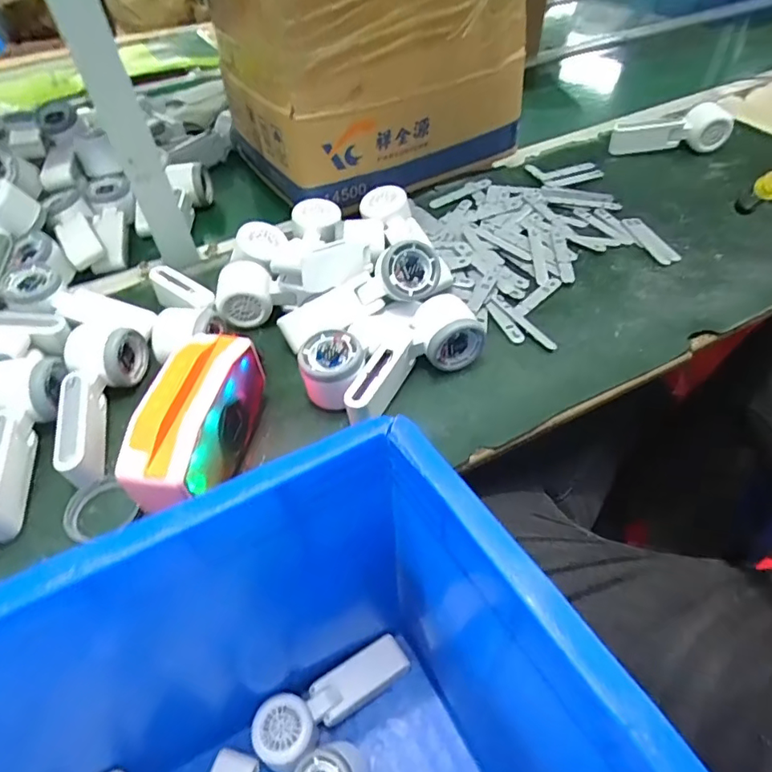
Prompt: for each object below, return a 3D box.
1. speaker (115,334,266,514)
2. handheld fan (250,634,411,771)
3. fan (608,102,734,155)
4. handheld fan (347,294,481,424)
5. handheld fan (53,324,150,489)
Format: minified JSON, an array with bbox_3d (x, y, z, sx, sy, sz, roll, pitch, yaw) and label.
[{"bbox_3d":[-0.147,0.029,0.432,0.060,0.089,0.151,6,49,9],"label":"speaker"},{"bbox_3d":[-0.053,0.316,0.535,0.165,0.035,0.054,-20,49,-31],"label":"handheld fan"},{"bbox_3d":[0.429,-0.381,0.798,0.182,0.044,0.061,-16,49,-10],"label":"fan"},{"bbox_3d":[0.019,-0.026,0.500,0.162,0.052,0.070,-34,55,-24],"label":"handheld fan"},{"bbox_3d":[-0.258,0.006,0.487,0.067,0.045,0.174,-14,49,-8],"label":"handheld fan"}]

